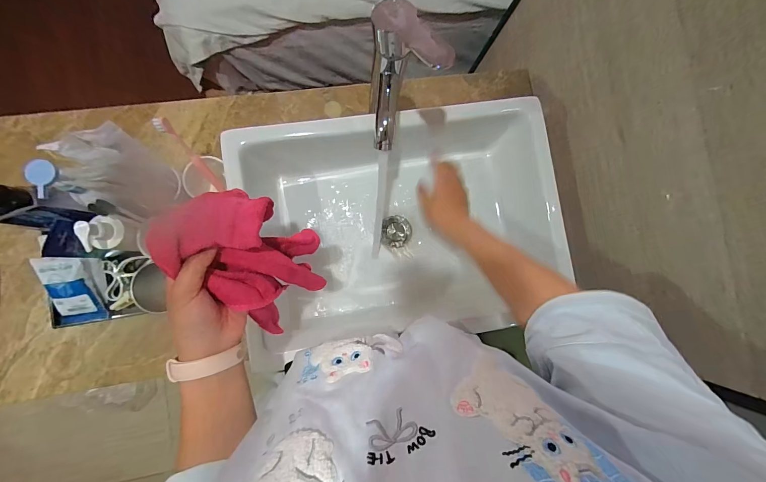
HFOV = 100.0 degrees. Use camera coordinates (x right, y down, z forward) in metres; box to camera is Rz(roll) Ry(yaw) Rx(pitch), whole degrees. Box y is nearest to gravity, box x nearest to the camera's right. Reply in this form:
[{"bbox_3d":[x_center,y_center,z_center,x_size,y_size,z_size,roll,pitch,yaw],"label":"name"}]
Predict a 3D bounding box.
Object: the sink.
[{"bbox_3d":[0.030,-0.028,0.548,0.489,0.126,0.338,-9,87,-5],"label":"sink"}]

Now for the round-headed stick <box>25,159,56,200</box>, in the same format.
[{"bbox_3d":[-0.409,-0.074,0.385,0.007,0.025,0.045,10,103,38],"label":"round-headed stick"}]

